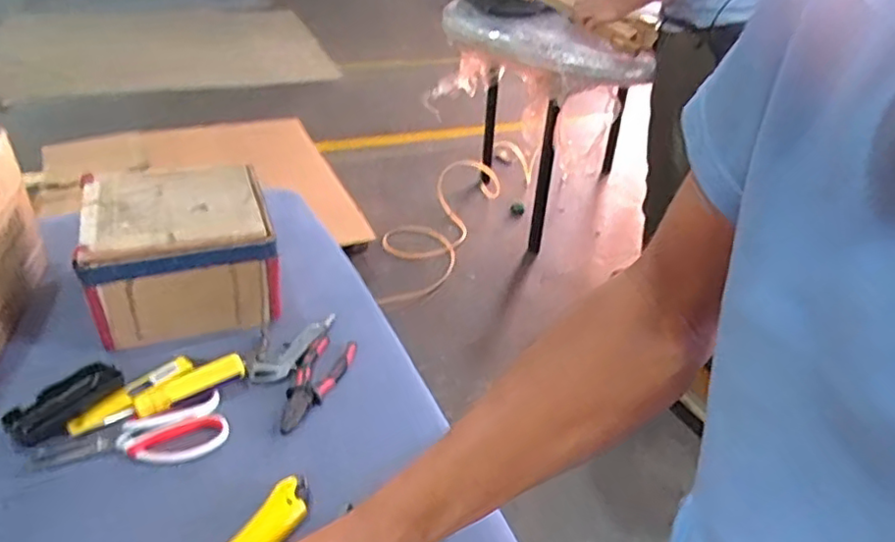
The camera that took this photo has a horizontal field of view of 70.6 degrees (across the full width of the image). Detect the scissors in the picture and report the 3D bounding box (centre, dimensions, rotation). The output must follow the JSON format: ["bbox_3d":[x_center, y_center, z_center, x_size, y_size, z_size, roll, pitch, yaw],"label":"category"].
[{"bbox_3d":[-0.315,0.175,0.632,0.176,0.017,0.072,-12,37,-24],"label":"scissors"}]

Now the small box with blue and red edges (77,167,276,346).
[{"bbox_3d":[-0.339,-0.029,0.814,0.207,0.127,0.210,-10,36,-21],"label":"small box with blue and red edges"}]

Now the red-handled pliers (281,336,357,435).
[{"bbox_3d":[-0.152,0.125,0.721,0.055,0.011,0.149,13,34,12],"label":"red-handled pliers"}]

